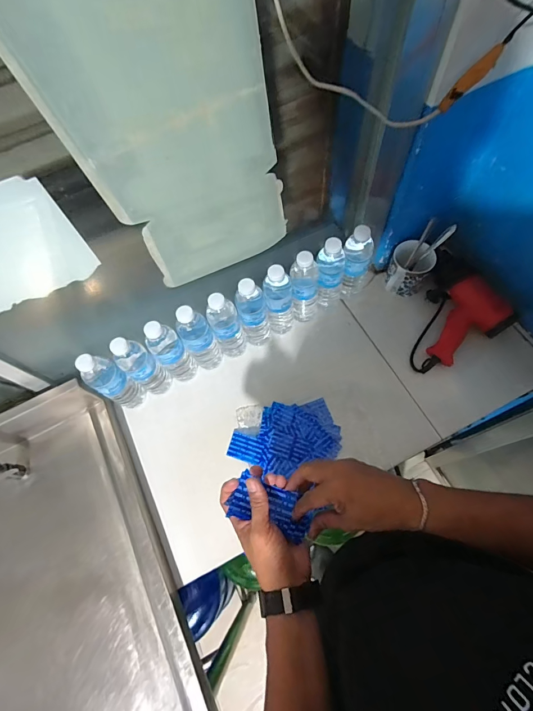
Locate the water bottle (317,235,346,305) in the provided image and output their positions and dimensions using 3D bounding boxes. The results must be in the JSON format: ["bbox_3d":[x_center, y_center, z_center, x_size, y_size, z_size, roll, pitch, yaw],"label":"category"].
[{"bbox_3d":[0.136,-0.166,0.760,0.058,0.198,0.059,15,67,11],"label":"water bottle"}]

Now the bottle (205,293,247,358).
[{"bbox_3d":[-0.081,-0.052,0.738,0.060,0.215,0.053,-1,67,4],"label":"bottle"}]

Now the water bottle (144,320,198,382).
[{"bbox_3d":[-0.194,-0.003,0.722,0.056,0.213,0.060,0,67,1],"label":"water bottle"}]

